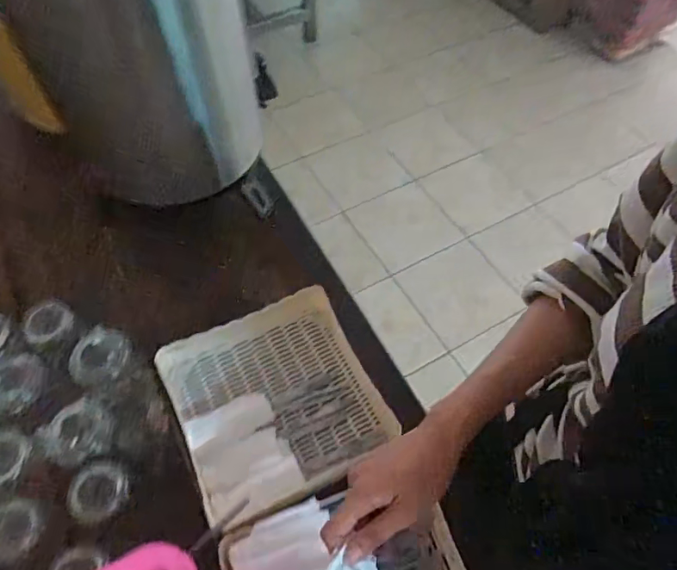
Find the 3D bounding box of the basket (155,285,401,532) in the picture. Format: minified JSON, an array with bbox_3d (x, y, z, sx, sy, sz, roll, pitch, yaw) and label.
[{"bbox_3d":[-0.069,0.129,0.579,0.223,0.056,0.216,-23,60,-15],"label":"basket"}]

